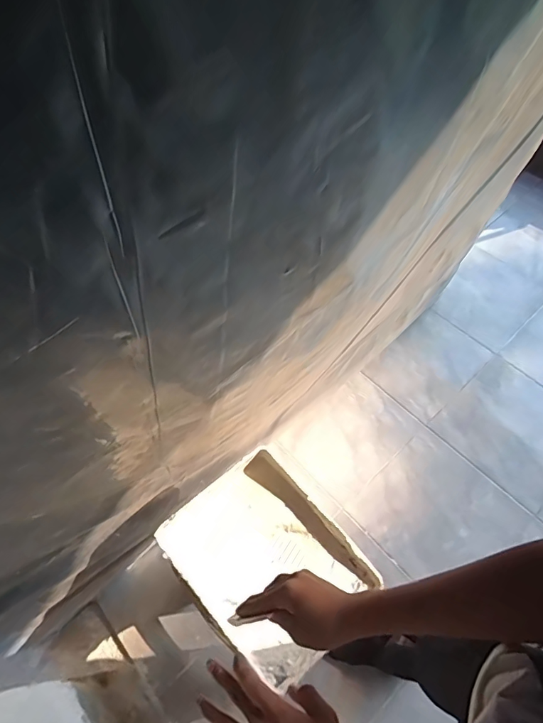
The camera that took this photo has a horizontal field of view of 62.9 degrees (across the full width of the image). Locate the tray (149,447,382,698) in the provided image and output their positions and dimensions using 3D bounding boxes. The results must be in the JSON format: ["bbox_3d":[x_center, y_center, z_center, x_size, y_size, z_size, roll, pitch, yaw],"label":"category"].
[{"bbox_3d":[-0.010,0.386,0.855,0.297,0.064,0.366,-38,73,-22],"label":"tray"}]

